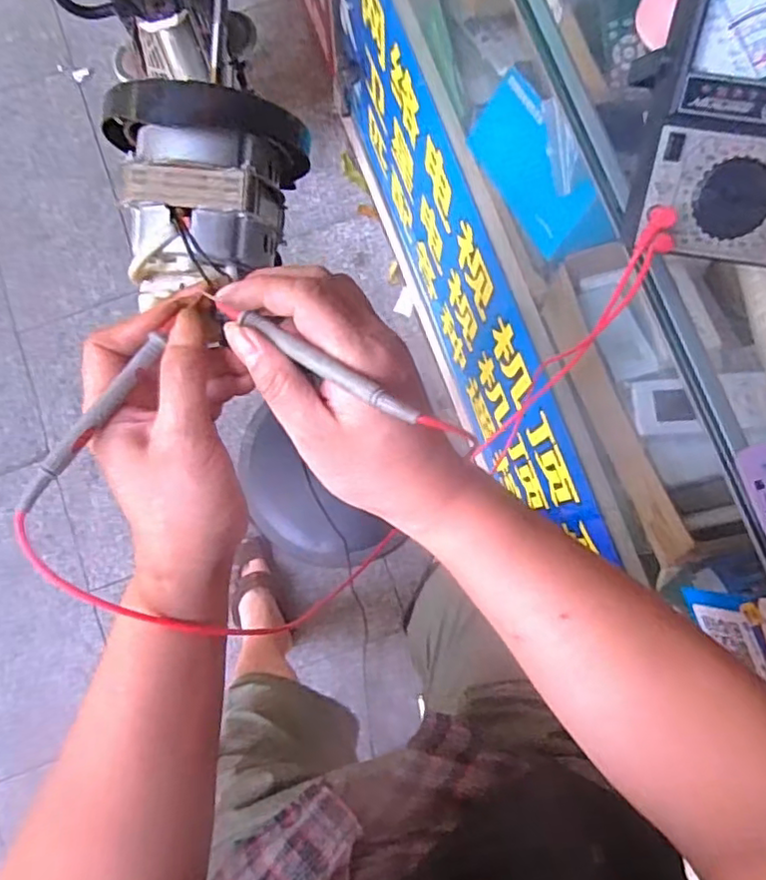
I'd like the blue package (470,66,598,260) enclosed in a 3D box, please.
[{"bbox_3d":[0.150,-0.285,0.649,0.012,0.089,0.185,-6,64,-40],"label":"blue package"}]

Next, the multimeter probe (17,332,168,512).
[{"bbox_3d":[-0.144,-0.010,0.311,0.010,0.011,0.103,29,67,6],"label":"multimeter probe"}]

